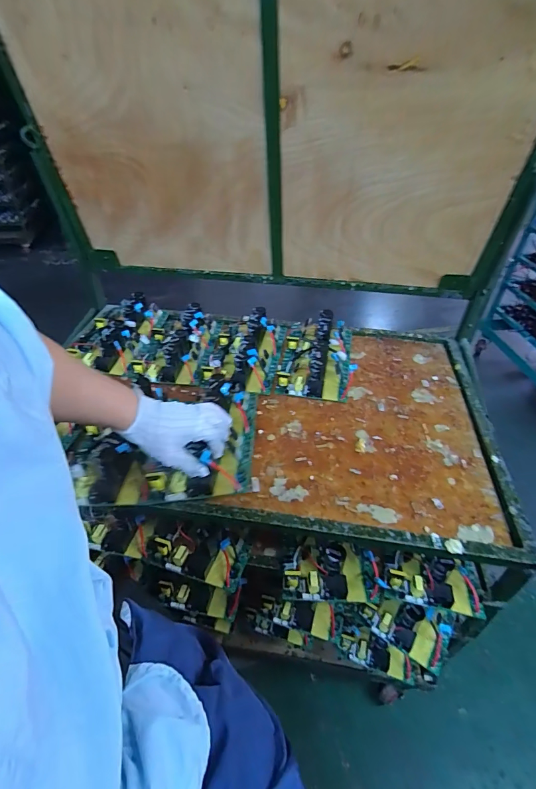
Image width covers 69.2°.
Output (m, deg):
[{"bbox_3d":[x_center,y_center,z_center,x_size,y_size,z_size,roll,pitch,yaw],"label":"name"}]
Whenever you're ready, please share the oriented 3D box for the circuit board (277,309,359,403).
[{"bbox_3d":[0.109,-0.091,0.813,0.160,0.056,0.246,6,42,5],"label":"circuit board"}]

